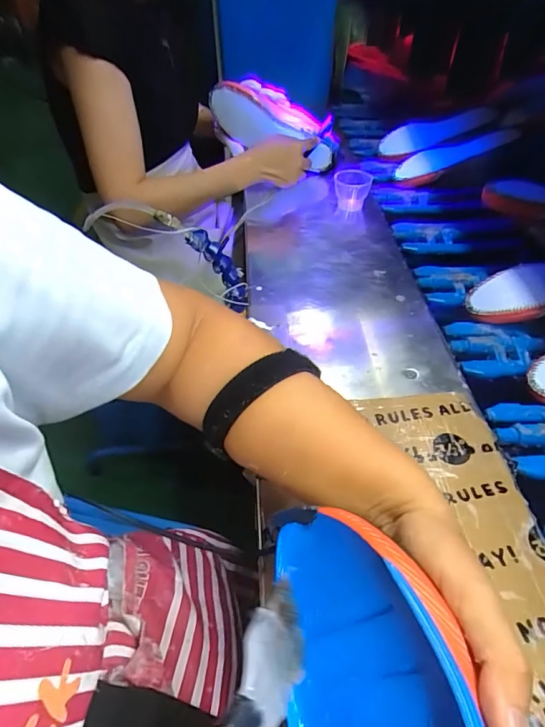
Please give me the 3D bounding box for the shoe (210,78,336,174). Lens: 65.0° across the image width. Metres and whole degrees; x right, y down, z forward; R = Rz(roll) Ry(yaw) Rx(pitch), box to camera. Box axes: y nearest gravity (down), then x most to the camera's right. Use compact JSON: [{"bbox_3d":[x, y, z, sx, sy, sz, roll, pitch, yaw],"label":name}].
[{"bbox_3d":[0.004,-0.423,0.770,0.236,0.107,0.088,15,41,-9],"label":"shoe"}]

